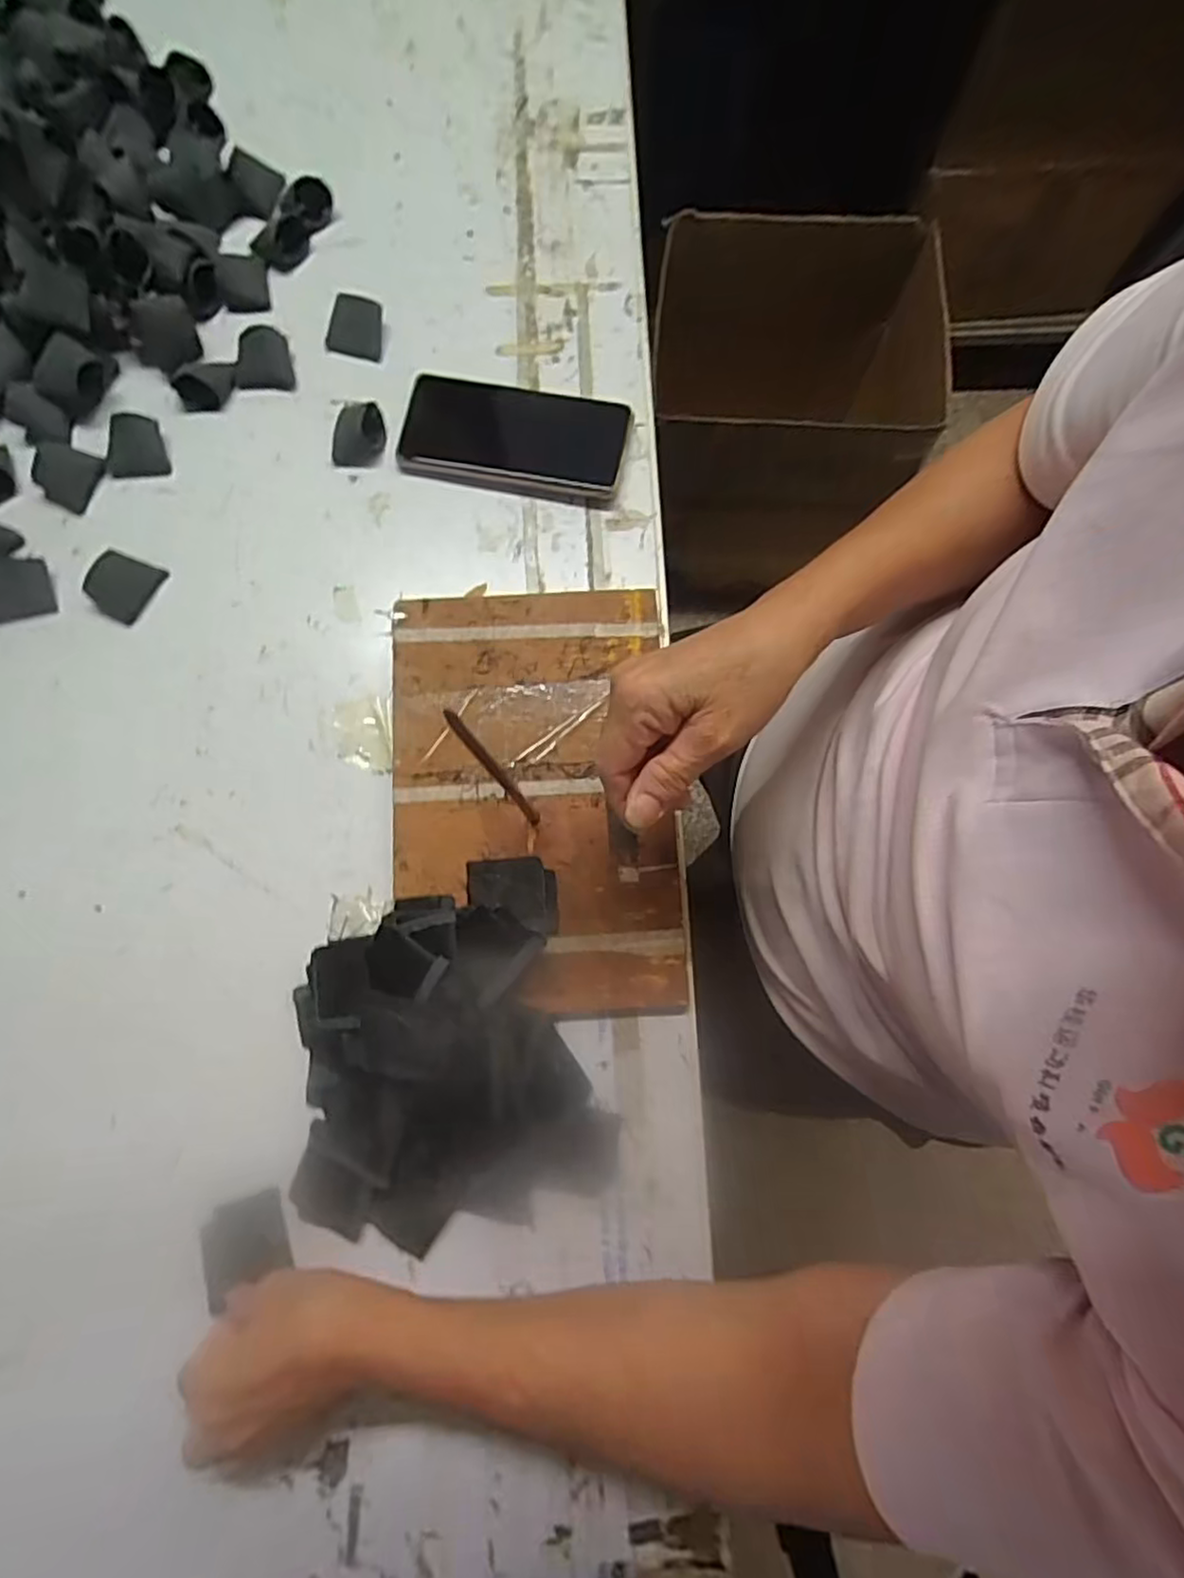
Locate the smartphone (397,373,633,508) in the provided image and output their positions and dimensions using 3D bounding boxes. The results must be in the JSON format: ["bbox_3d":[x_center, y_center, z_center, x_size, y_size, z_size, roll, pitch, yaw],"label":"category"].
[{"bbox_3d":[-0.057,-0.253,0.491,0.159,0.013,0.080,11,79,2],"label":"smartphone"}]

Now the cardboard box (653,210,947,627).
[{"bbox_3d":[0.274,-0.542,1.078,0.342,0.436,0.355,3,79,1],"label":"cardboard box"}]

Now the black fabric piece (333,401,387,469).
[{"bbox_3d":[-0.167,-0.257,0.492,0.037,0.019,0.048,7,79,2],"label":"black fabric piece"}]

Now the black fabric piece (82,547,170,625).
[{"bbox_3d":[-0.324,-0.140,0.466,0.038,0.014,0.044,24,80,5],"label":"black fabric piece"}]

